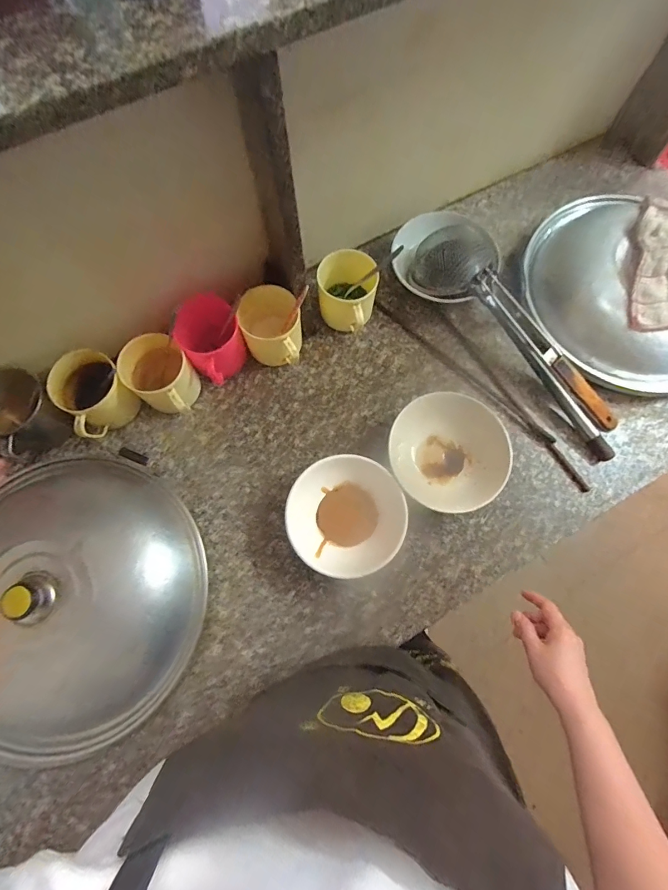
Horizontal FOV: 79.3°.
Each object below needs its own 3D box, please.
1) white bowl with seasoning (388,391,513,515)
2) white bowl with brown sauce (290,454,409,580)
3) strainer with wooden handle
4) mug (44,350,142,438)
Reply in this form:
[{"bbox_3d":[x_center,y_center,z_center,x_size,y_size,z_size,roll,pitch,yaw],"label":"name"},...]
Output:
[{"bbox_3d":[0.177,0.011,0.643,0.174,0.068,0.189,0,74,0],"label":"white bowl with seasoning"},{"bbox_3d":[0.020,0.106,0.613,0.169,0.069,0.177,0,74,0],"label":"white bowl with brown sauce"},{"bbox_3d":[0.319,-0.215,0.687,0.460,0.107,0.101,40,78,10],"label":"strainer with wooden handle"},{"bbox_3d":[-0.384,-0.083,0.645,0.101,0.086,0.105,0,74,0],"label":"mug"}]

